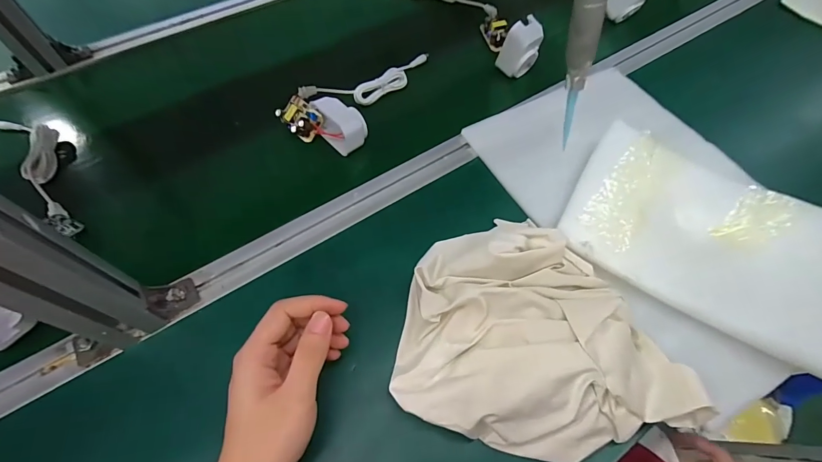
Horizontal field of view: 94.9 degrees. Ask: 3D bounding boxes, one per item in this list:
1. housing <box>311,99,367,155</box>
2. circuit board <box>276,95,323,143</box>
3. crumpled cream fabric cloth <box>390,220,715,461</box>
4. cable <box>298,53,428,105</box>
[{"bbox_3d":[-0.081,-0.125,0.439,0.037,0.036,0.062,-37,65,-20],"label":"housing"},{"bbox_3d":[-0.135,-0.137,0.458,0.036,0.026,0.055,-39,66,-21],"label":"circuit board"},{"bbox_3d":[0.107,0.084,0.313,0.234,0.053,0.176,4,59,3],"label":"crumpled cream fabric cloth"},{"bbox_3d":[-0.048,-0.194,0.491,0.185,0.025,0.042,-28,63,-16],"label":"cable"}]

